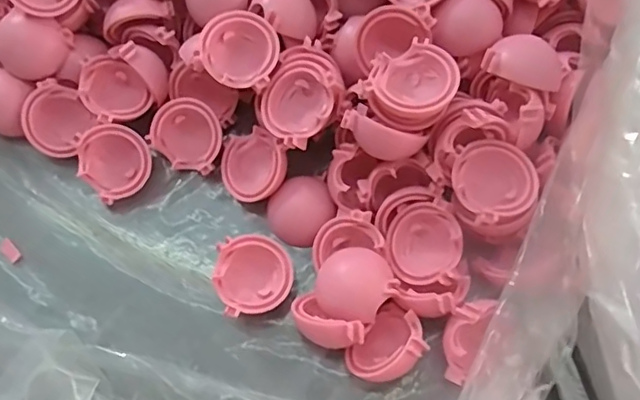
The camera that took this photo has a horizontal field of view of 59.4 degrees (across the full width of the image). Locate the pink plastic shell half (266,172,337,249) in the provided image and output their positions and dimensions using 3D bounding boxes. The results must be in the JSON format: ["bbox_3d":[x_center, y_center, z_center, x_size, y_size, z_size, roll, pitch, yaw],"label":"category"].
[{"bbox_3d":[-0.008,0.003,0.223,0.024,0.013,0.026,0,69,1],"label":"pink plastic shell half"}]

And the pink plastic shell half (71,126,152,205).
[{"bbox_3d":[-0.085,-0.016,0.231,0.028,0.009,0.030,-41,99,4],"label":"pink plastic shell half"}]

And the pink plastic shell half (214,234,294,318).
[{"bbox_3d":[-0.025,0.029,0.212,0.028,0.012,0.029,-1,69,1],"label":"pink plastic shell half"}]

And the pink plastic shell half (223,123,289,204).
[{"bbox_3d":[-0.025,-0.014,0.231,0.030,0.015,0.030,-9,71,27],"label":"pink plastic shell half"}]

